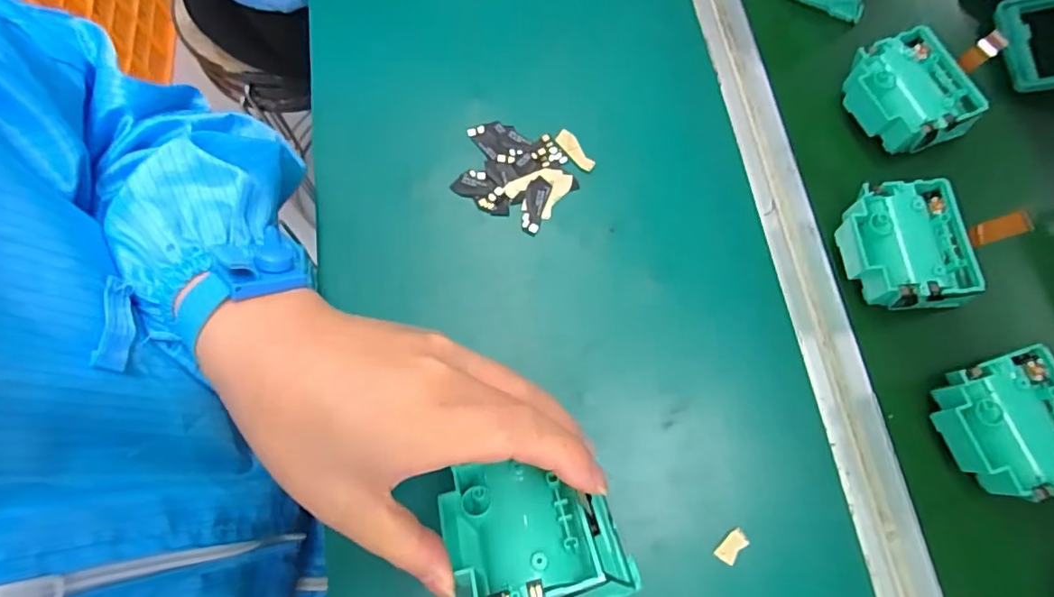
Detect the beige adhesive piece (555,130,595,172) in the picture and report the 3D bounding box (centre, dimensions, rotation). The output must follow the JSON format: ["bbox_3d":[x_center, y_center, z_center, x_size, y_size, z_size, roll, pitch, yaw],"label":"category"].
[{"bbox_3d":[0.033,-0.104,0.383,0.012,0.004,0.035,-35,74,-9],"label":"beige adhesive piece"}]

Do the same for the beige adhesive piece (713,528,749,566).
[{"bbox_3d":[0.116,0.140,0.306,0.011,0.004,0.020,41,78,14],"label":"beige adhesive piece"}]

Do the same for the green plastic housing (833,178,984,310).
[{"bbox_3d":[0.234,-0.029,0.340,0.069,0.036,0.081,-5,73,-1],"label":"green plastic housing"}]

